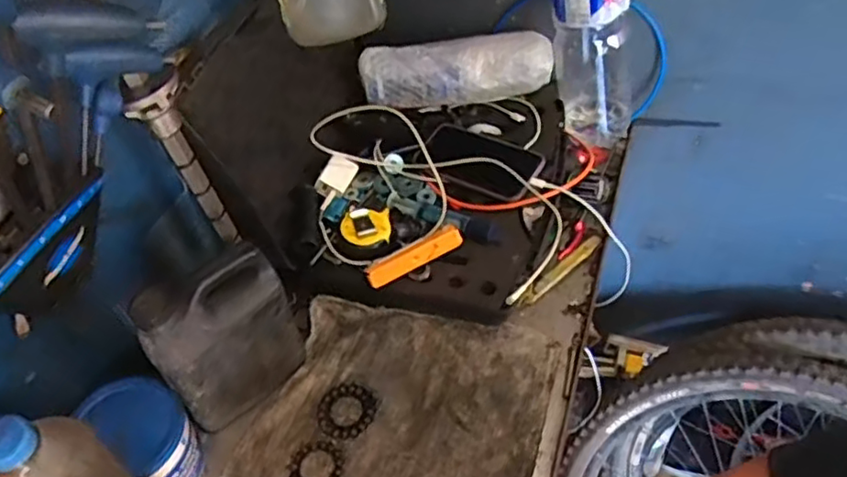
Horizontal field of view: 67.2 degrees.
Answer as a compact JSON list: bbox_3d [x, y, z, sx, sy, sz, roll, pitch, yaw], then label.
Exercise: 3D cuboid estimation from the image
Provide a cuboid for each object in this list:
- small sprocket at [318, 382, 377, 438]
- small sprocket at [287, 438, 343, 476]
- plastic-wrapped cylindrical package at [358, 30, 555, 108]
[{"bbox_3d":[-0.080,0.178,0.665,0.057,0.007,0.060,-3,49,3],"label":"small sprocket"},{"bbox_3d":[-0.107,0.225,0.631,0.054,0.005,0.053,14,52,17],"label":"small sprocket"},{"bbox_3d":[0.043,-0.224,0.846,0.247,0.070,0.064,0,49,6],"label":"plastic-wrapped cylindrical package"}]

